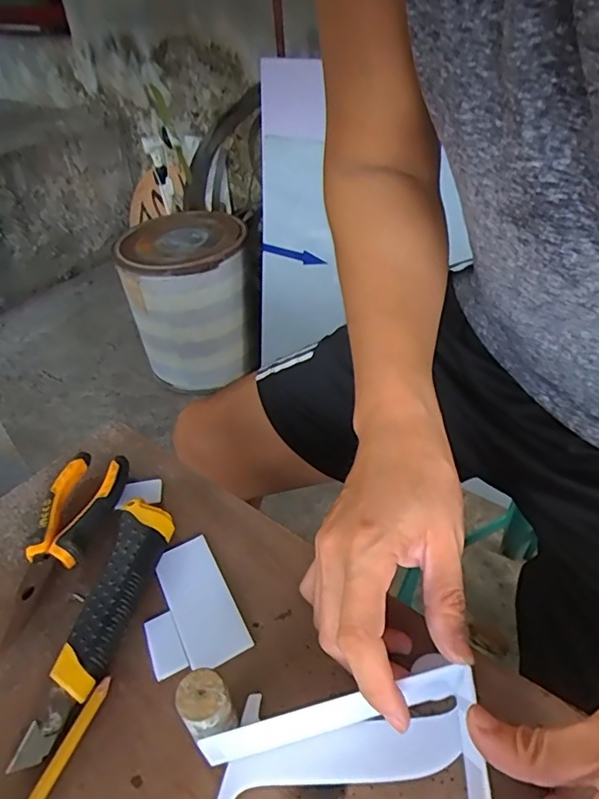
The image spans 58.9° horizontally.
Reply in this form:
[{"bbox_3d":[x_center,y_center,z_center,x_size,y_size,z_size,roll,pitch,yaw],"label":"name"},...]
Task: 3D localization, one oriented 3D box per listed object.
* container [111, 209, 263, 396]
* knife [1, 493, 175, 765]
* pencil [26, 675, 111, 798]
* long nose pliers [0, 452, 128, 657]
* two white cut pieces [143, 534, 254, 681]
[{"bbox_3d":[-0.350,-0.334,1.744,0.397,0.423,0.439,-12,39,-11],"label":"container"},{"bbox_3d":[-0.123,0.137,0.337,0.035,0.019,0.161,3,42,10],"label":"knife"},{"bbox_3d":[-0.131,0.196,0.280,0.010,0.005,0.097,11,44,18],"label":"pencil"},{"bbox_3d":[-0.175,0.101,0.384,0.048,0.022,0.149,5,43,12],"label":"long nose pliers"},{"bbox_3d":[-0.075,0.137,0.351,0.060,0.006,0.085,-15,48,-28],"label":"two white cut pieces"}]

